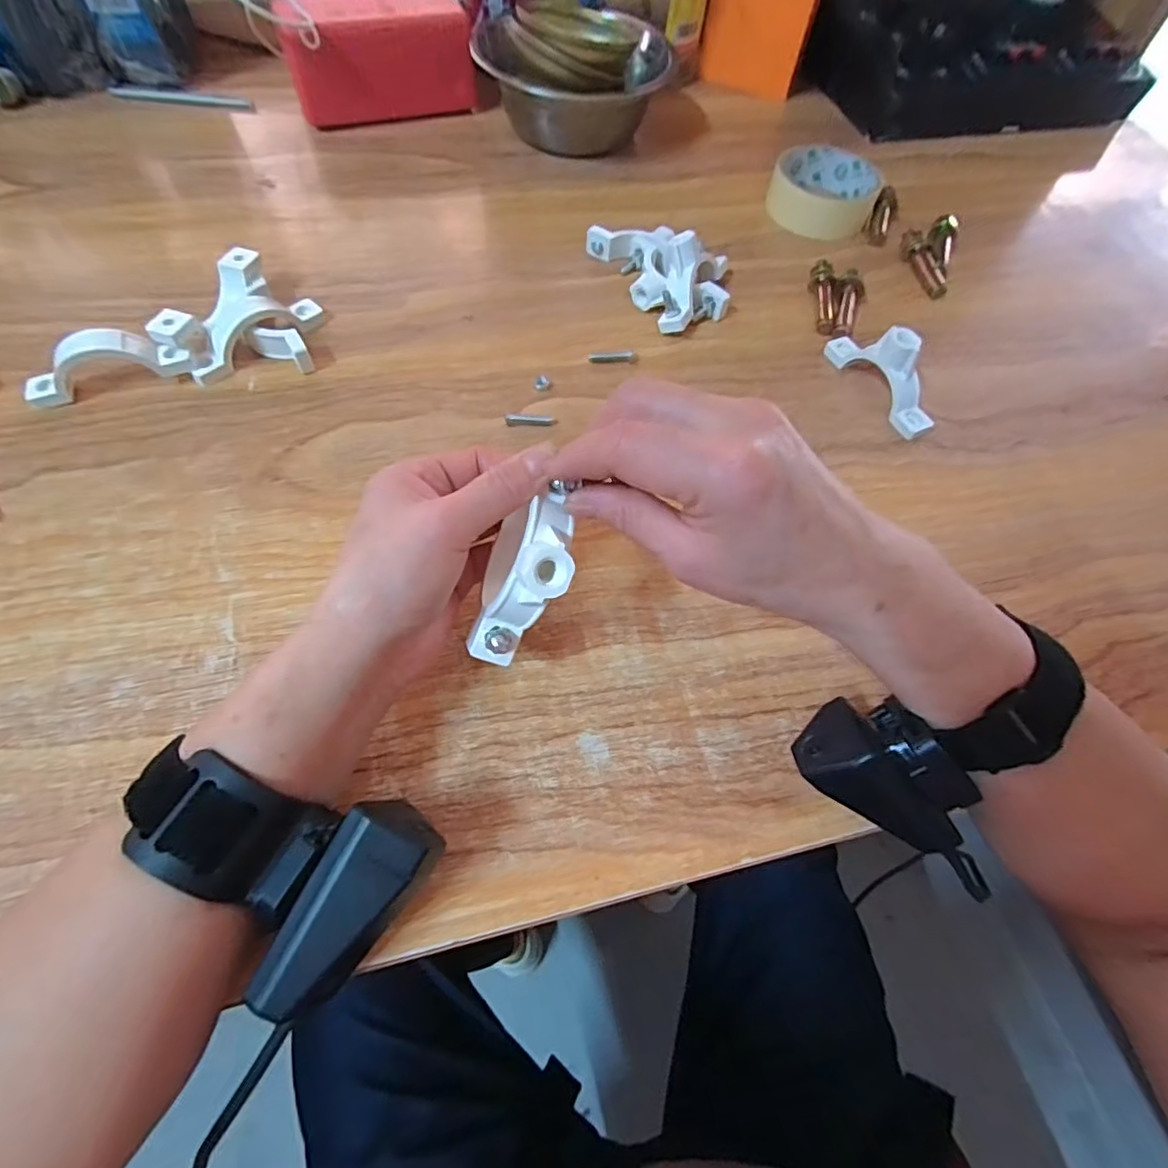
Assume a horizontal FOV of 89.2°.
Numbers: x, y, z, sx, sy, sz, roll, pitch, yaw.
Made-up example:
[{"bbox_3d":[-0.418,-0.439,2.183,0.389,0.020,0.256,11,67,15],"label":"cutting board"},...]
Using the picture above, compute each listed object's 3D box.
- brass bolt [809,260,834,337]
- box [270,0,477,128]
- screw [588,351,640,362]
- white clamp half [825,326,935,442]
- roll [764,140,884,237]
[{"bbox_3d":[0.172,-0.205,0.425,0.013,0.017,0.063,6,60,-1],"label":"brass bolt"},{"bbox_3d":[-0.173,-0.444,0.505,0.151,0.072,0.075,-13,62,-12],"label":"box"},{"bbox_3d":[0.020,-0.150,0.389,0.033,0.006,0.007,-4,61,-7],"label":"screw"},{"bbox_3d":[0.193,-0.139,0.375,0.018,0.043,0.088,-21,64,-15],"label":"white clamp half"},{"bbox_3d":[0.199,-0.329,0.493,0.084,0.028,0.085,2,60,-3],"label":"roll"}]

